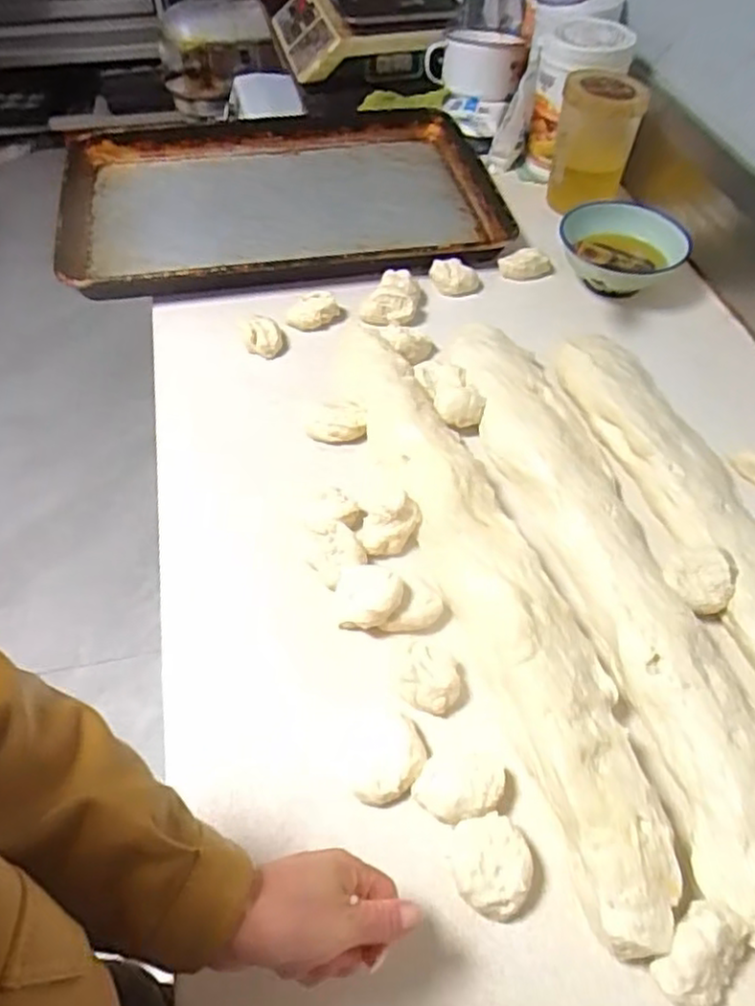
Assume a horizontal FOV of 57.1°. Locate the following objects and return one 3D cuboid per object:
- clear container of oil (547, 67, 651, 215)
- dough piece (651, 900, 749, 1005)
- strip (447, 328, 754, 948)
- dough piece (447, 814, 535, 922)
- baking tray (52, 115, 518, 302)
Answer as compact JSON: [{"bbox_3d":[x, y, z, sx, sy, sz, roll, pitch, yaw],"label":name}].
[{"bbox_3d":[0.310,-0.517,0.991,0.109,0.160,0.130,13,53,10],"label":"clear container of oil"},{"bbox_3d":[0.210,0.291,0.446,0.045,0.032,0.069,37,61,26],"label":"dough piece"},{"bbox_3d":[0.209,0.039,0.646,0.119,0.039,0.633,-11,52,-8],"label":"strip"},{"bbox_3d":[0.079,0.252,0.484,0.052,0.025,0.062,-4,52,-3],"label":"dough piece"},{"bbox_3d":[-0.140,-0.451,1.032,0.606,0.055,0.445,-8,52,-6],"label":"baking tray"}]

